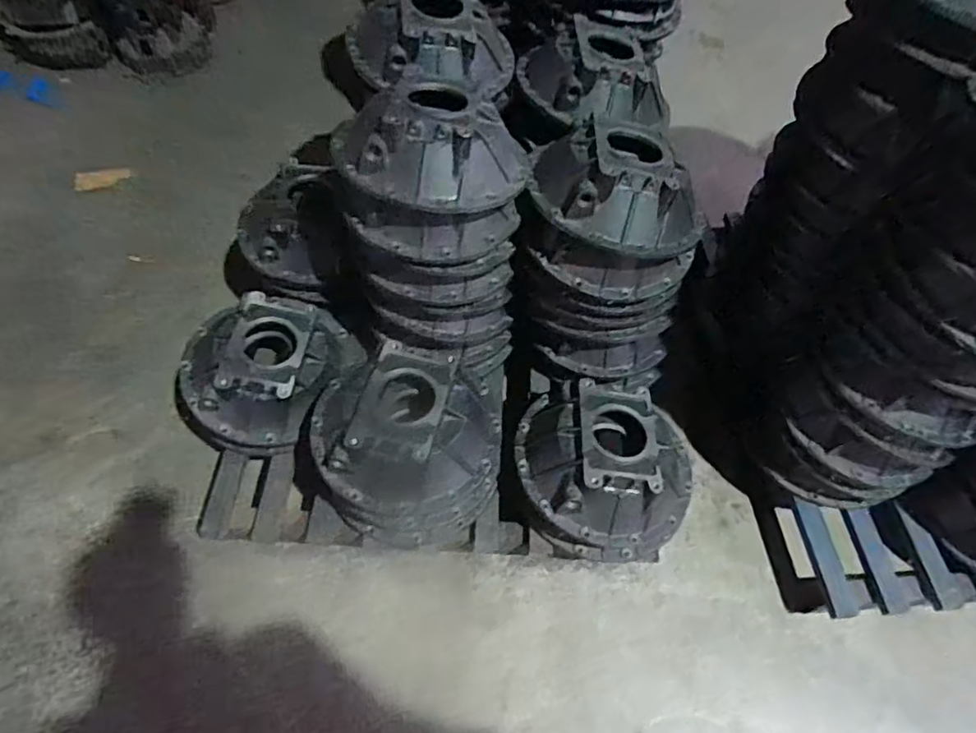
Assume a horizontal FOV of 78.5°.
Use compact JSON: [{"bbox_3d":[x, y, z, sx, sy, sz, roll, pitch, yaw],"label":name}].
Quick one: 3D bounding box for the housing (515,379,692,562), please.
[{"bbox_3d":[0.254,0.221,1.304,0.381,0.192,0.339,3,57,0],"label":"housing"}]

